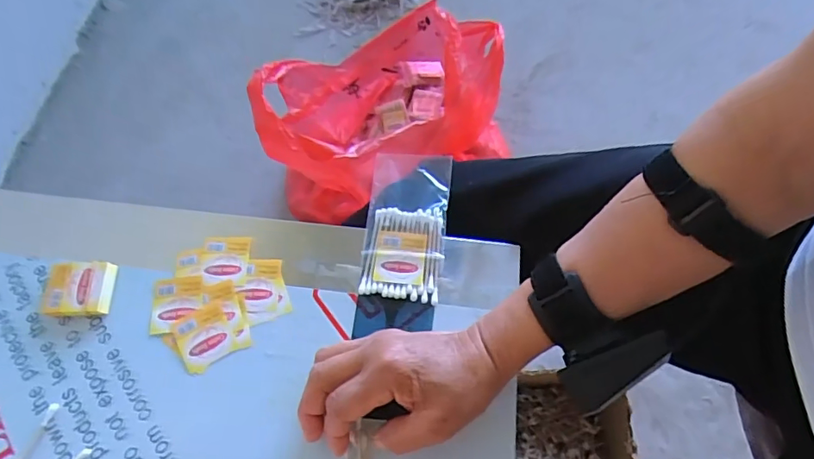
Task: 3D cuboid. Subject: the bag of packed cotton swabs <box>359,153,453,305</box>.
[{"bbox_3d":[-0.001,-0.007,0.423,0.065,0.013,0.130,6,63,3],"label":"bag of packed cotton swabs"}]

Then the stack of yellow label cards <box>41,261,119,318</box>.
[{"bbox_3d":[-0.252,0.045,0.393,0.044,0.016,0.042,0,63,0],"label":"stack of yellow label cards"}]

